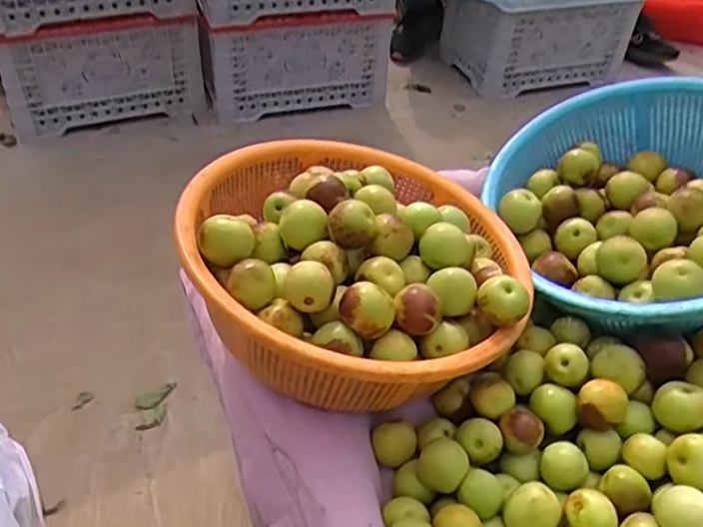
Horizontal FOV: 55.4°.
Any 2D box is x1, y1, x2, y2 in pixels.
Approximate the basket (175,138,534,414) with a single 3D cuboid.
[{"bbox_3d":[0.011,-0.007,0.502,0.246,0.101,0.246,3,42,-3],"label":"basket"}]

